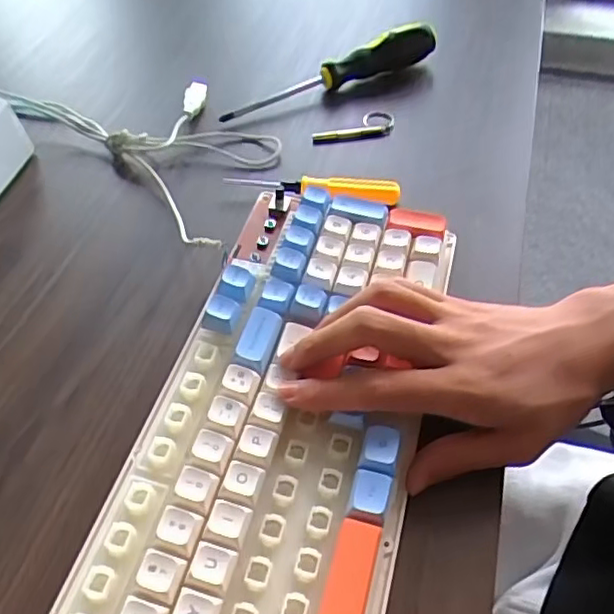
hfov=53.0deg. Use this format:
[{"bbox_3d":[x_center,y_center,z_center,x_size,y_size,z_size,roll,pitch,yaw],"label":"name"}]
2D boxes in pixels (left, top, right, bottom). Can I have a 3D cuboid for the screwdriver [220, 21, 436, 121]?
[{"bbox_3d":[0.019,-0.204,0.532,0.202,0.032,0.028,-22,54,-16],"label":"screwdriver"}]

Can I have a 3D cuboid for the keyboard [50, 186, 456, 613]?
[{"bbox_3d":[-0.023,0.083,0.286,0.126,0.035,0.375,13,53,11],"label":"keyboard"}]

